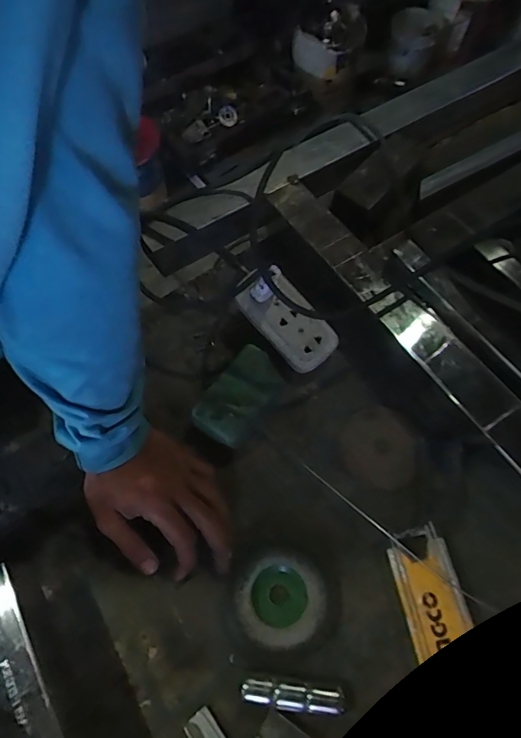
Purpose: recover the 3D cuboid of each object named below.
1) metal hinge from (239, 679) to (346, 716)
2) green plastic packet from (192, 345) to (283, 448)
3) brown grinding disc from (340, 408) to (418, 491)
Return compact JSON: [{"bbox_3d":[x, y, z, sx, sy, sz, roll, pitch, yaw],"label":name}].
[{"bbox_3d":[0.025,0.258,0.361,0.080,0.016,0.019,4,64,2],"label":"metal hinge"},{"bbox_3d":[-0.019,0.027,0.461,0.061,0.037,0.103,29,69,13],"label":"green plastic packet"},{"bbox_3d":[0.115,0.077,0.447,0.067,0.007,0.079,-4,64,-2],"label":"brown grinding disc"}]

